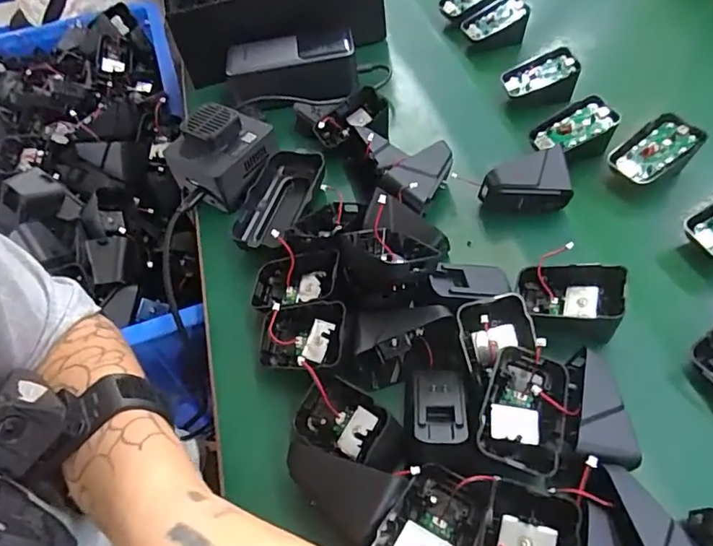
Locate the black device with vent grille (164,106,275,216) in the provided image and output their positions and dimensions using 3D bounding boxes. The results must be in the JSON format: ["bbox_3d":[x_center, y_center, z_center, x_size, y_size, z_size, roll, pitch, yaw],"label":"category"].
[{"bbox_3d":[-0.120,-0.107,0.474,0.072,0.050,0.076,31,61,26],"label":"black device with vent grille"}]

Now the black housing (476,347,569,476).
[{"bbox_3d":[0.096,0.082,0.306,0.043,0.030,0.070,14,55,16],"label":"black housing"}]

